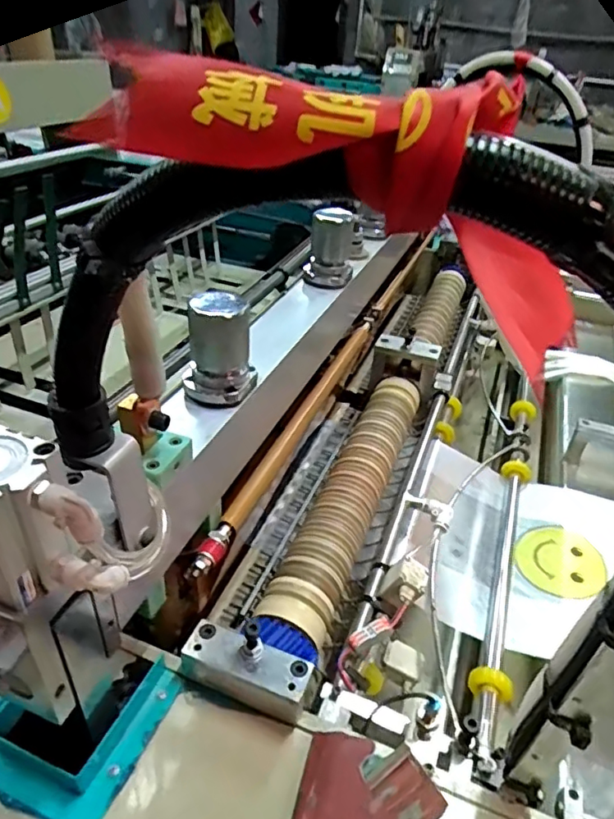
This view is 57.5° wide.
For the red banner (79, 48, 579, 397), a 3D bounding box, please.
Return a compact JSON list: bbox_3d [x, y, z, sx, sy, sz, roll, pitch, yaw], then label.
[{"bbox_3d":[0.041,-0.077,0.201,0.212,0.073,0.060,19,24,-33],"label":"red banner"}]

